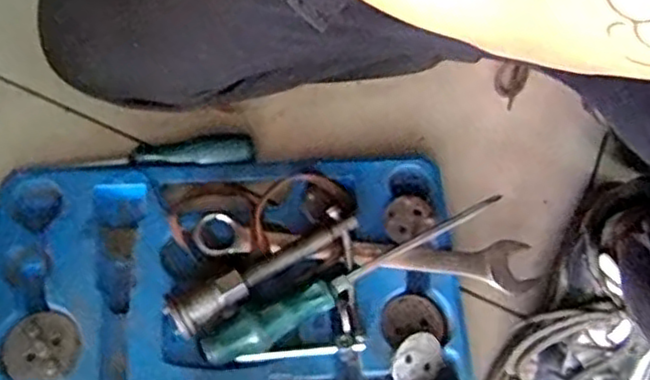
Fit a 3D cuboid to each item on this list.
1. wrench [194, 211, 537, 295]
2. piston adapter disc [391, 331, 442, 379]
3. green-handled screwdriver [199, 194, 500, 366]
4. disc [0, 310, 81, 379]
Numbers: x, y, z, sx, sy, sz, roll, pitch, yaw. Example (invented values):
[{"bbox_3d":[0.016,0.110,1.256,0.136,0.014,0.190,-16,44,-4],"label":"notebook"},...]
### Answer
[{"bbox_3d":[0.030,0.048,0.533,0.257,0.016,0.041,5,66,-3],"label":"wrench"},{"bbox_3d":[0.068,0.124,0.510,0.042,0.007,0.036,-31,72,-17],"label":"piston adapter disc"},{"bbox_3d":[0.025,0.067,0.515,0.242,0.025,0.032,-22,69,-13],"label":"green-handled screwdriver"},{"bbox_3d":[-0.200,0.112,0.493,0.052,0.007,0.053,2,66,-4],"label":"disc"}]

